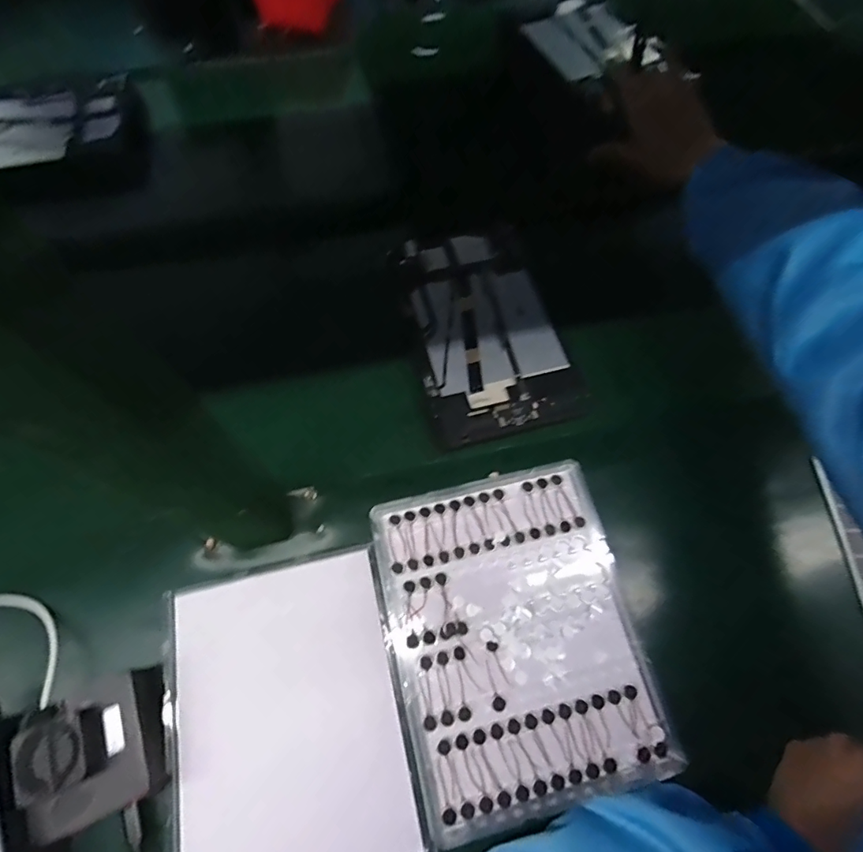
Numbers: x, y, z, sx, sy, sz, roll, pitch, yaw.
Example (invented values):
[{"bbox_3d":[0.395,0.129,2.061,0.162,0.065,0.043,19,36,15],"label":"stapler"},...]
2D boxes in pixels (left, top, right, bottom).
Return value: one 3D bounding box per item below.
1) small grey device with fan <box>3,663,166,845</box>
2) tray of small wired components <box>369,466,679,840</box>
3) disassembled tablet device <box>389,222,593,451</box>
[{"bbox_3d":[-0.214,0.209,0.300,0.075,0.039,0.074,-21,66,-12],"label":"small grey device with fan"},{"bbox_3d":[0.059,0.144,0.341,0.169,0.038,0.214,-12,67,-6],"label":"tray of small wired components"},{"bbox_3d":[0.048,-0.103,0.461,0.146,0.014,0.238,-15,67,-7],"label":"disassembled tablet device"}]

